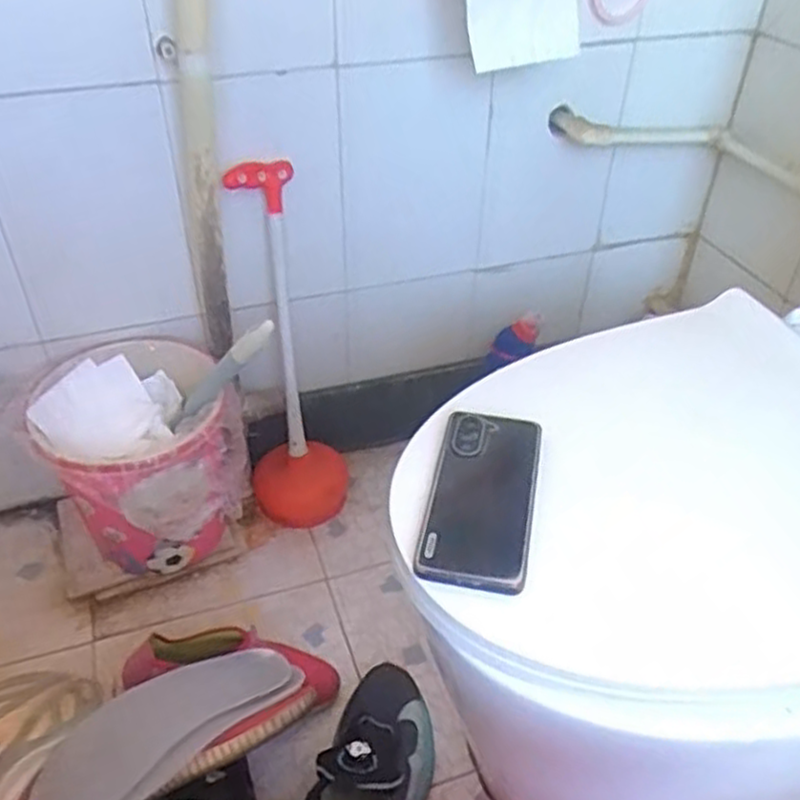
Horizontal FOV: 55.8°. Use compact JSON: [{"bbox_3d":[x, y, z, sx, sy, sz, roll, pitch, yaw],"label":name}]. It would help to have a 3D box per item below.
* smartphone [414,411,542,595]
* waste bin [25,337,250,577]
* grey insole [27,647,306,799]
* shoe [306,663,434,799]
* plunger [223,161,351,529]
[{"bbox_3d":[0.062,0.070,0.560,0.079,0.015,0.163,9,40,9],"label":"smartphone"},{"bbox_3d":[-0.323,0.085,0.966,0.221,0.232,0.225,-21,45,-26],"label":"waste bin"},{"bbox_3d":[-0.223,0.312,0.726,0.253,0.022,0.092,-26,47,-30],"label":"grey insole"},{"bbox_3d":[-0.027,0.385,0.766,0.103,0.112,0.260,12,40,11],"label":"shoe"},{"bbox_3d":[-0.139,-0.054,0.987,0.125,0.475,0.147,-3,40,-7],"label":"plunger"}]

